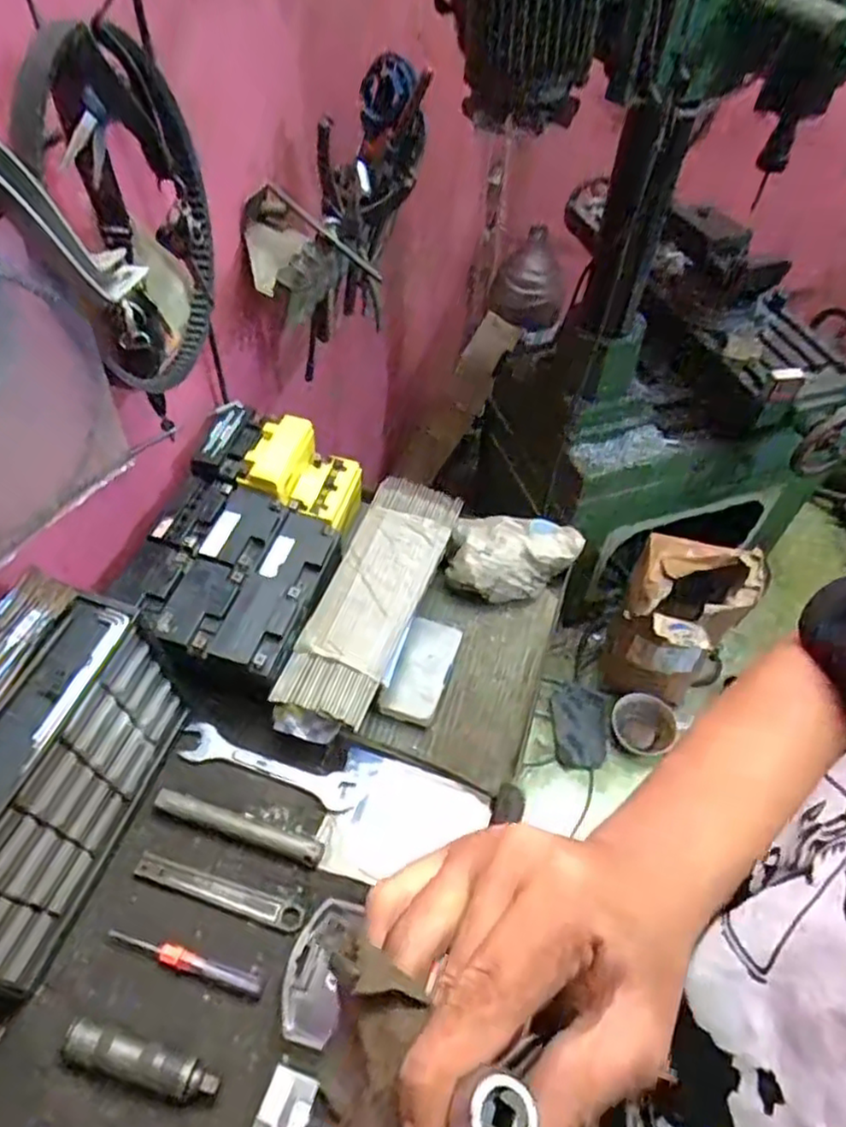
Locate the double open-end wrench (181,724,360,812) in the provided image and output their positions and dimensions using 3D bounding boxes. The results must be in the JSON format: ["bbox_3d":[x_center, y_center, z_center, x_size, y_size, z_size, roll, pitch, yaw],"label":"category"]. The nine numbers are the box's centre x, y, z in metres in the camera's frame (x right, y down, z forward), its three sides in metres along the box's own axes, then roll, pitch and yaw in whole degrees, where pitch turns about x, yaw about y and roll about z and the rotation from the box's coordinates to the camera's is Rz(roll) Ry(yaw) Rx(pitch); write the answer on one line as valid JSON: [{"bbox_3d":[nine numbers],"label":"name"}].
[{"bbox_3d":[-0.168,0.223,0.737,0.200,0.012,0.040,15,54,9],"label":"double open-end wrench"}]

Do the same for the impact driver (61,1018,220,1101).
[{"bbox_3d":[-0.238,0.421,0.568,0.134,0.029,0.029,14,54,8],"label":"impact driver"}]

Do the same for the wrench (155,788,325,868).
[{"bbox_3d":[-0.187,0.265,0.682,0.179,0.018,0.023,16,54,10],"label":"wrench"}]

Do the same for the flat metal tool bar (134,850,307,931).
[{"bbox_3d":[-0.200,0.321,0.660,0.172,0.004,0.024,15,54,9],"label":"flat metal tool bar"}]

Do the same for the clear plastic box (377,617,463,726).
[{"bbox_3d":[0.000,0.123,0.798,0.066,0.017,0.131,29,59,-7],"label":"clear plastic box"}]

